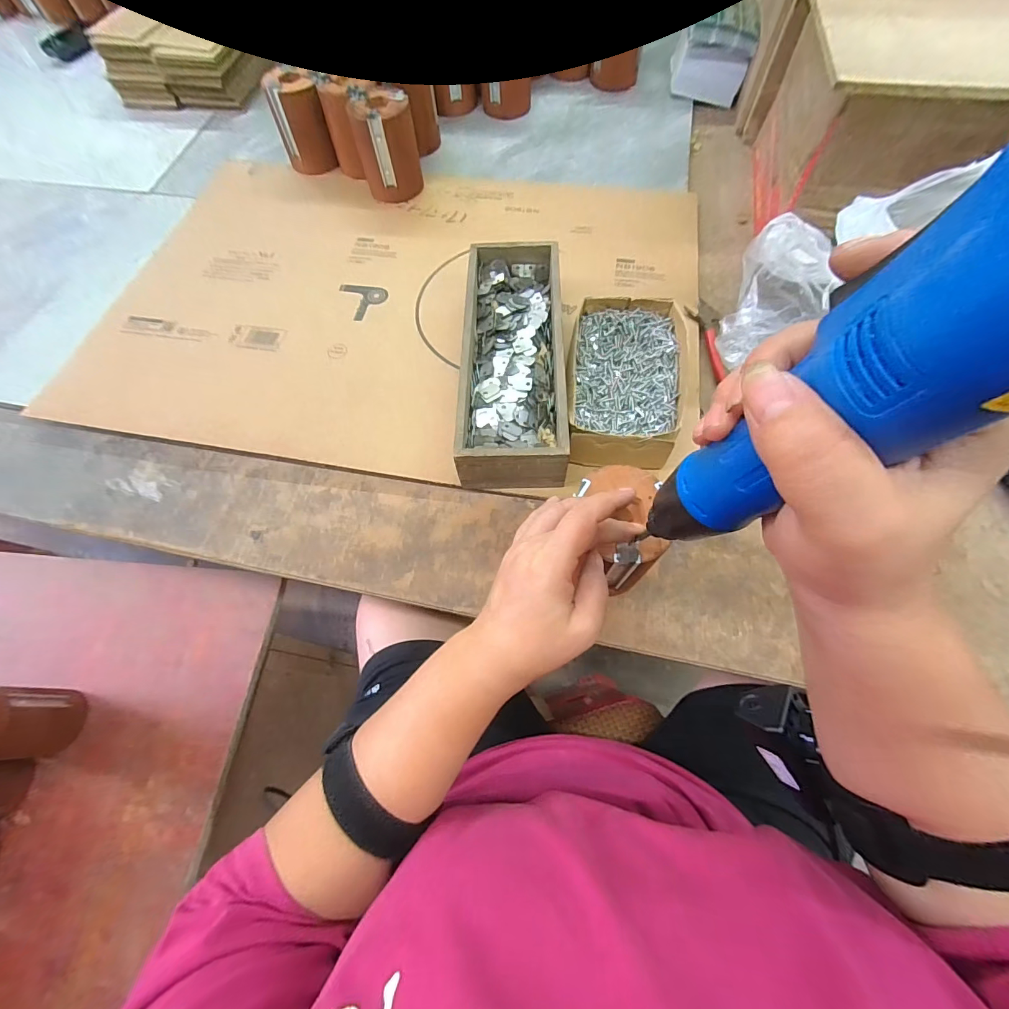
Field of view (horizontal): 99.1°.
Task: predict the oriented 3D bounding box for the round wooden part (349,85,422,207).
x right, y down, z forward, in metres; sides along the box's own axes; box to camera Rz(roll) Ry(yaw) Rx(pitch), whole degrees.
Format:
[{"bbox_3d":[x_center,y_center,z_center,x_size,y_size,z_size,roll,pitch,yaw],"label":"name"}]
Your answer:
[{"bbox_3d":[-0.158,-0.489,0.588,0.078,0.100,0.084,-1,66,1],"label":"round wooden part"}]

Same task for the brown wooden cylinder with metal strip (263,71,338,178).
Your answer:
[{"bbox_3d":[-0.292,-0.545,0.619,0.067,0.102,0.072,-24,67,-9],"label":"brown wooden cylinder with metal strip"}]

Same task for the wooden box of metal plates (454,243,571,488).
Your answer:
[{"bbox_3d":[0.010,-0.153,0.453,0.099,0.064,0.278,0,66,2],"label":"wooden box of metal plates"}]

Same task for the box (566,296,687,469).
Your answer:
[{"bbox_3d":[0.120,-0.126,0.440,0.113,0.052,0.183,3,66,3],"label":"box"}]

